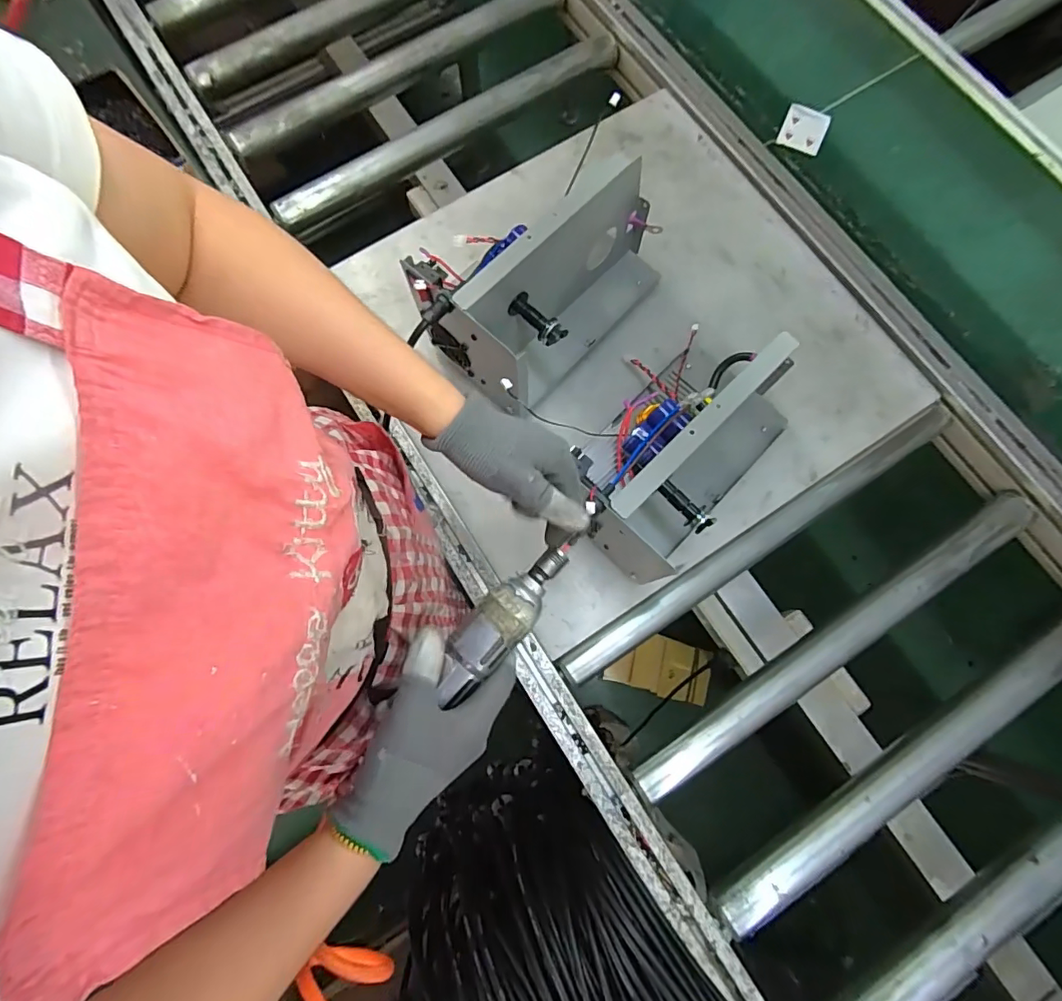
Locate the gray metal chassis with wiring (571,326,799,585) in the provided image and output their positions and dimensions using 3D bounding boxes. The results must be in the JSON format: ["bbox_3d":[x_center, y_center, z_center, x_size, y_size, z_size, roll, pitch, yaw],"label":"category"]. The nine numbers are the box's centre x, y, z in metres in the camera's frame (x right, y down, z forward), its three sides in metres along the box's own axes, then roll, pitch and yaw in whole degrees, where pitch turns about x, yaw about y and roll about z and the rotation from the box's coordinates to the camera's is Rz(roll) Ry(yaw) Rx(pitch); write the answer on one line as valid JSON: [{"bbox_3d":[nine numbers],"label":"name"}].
[{"bbox_3d":[0.175,-0.060,0.540,0.121,0.174,0.279,44,81,9],"label":"gray metal chassis with wiring"}]

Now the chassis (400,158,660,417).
[{"bbox_3d":[0.028,-0.246,0.593,0.291,0.188,0.126,-41,80,-8],"label":"chassis"}]

